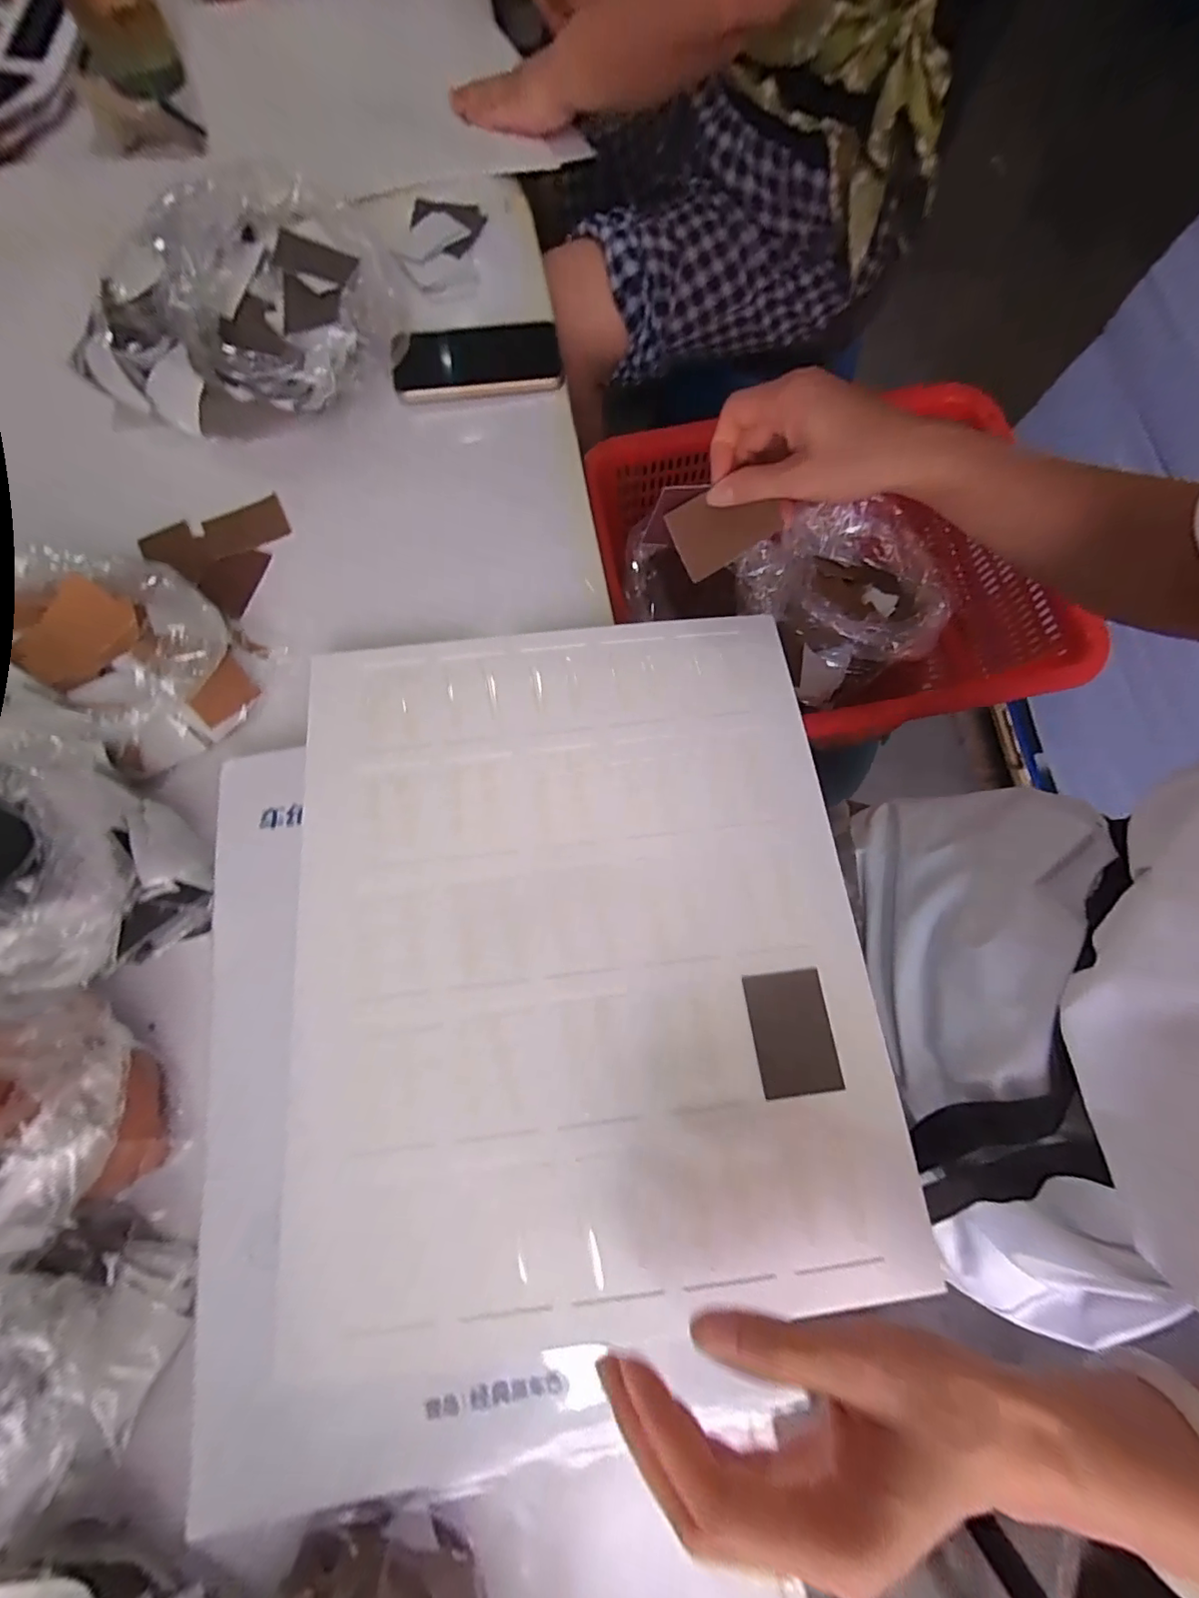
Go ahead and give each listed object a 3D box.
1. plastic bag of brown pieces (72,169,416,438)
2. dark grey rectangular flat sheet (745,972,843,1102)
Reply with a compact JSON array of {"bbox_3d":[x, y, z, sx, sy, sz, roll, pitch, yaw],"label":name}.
[{"bbox_3d":[-0.329,-0.425,0.467,0.294,0.082,0.204,-3,74,-3],"label":"plastic bag of brown pieces"},{"bbox_3d":[0.117,0.140,0.323,0.046,0.004,0.068,-6,73,-3],"label":"dark grey rectangular flat sheet"}]

